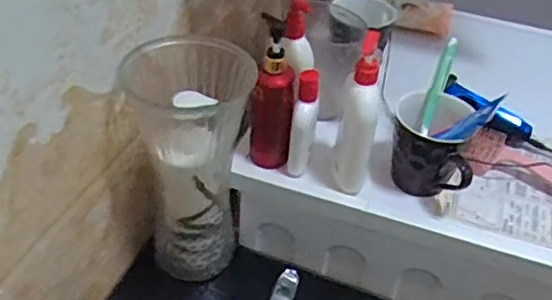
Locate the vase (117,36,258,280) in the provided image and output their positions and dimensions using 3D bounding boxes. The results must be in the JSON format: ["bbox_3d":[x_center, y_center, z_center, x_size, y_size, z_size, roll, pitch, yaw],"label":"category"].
[{"bbox_3d":[-0.107,0.019,0.709,0.141,0.275,0.137,0,41,-5],"label":"vase"}]

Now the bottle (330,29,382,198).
[{"bbox_3d":[0.099,-0.042,0.689,0.045,0.194,0.061,12,41,5],"label":"bottle"}]

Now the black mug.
[{"bbox_3d":[0.191,0.001,0.724,0.102,0.102,0.097,19,43,16],"label":"black mug"}]

